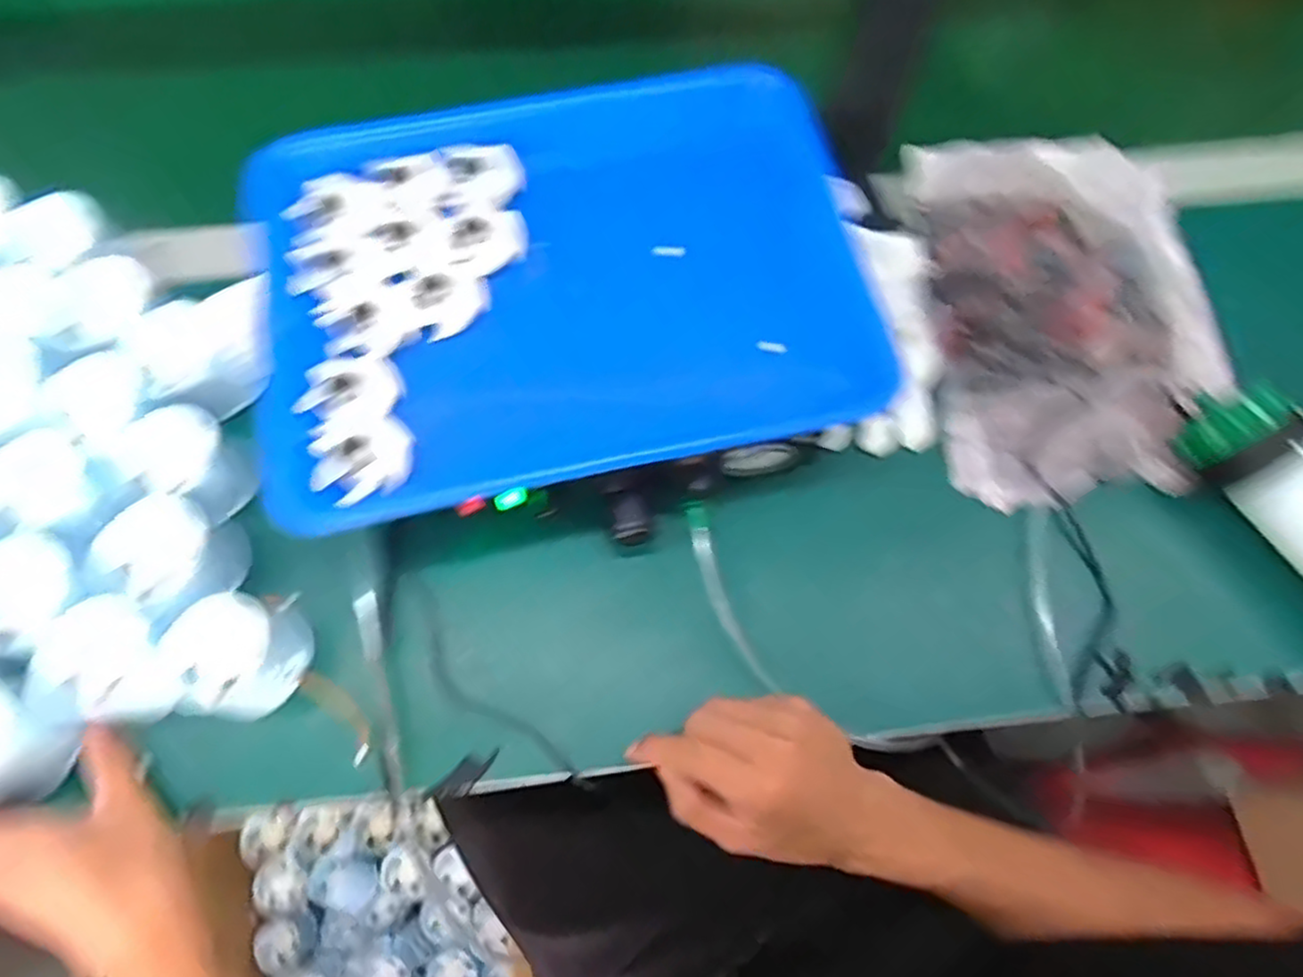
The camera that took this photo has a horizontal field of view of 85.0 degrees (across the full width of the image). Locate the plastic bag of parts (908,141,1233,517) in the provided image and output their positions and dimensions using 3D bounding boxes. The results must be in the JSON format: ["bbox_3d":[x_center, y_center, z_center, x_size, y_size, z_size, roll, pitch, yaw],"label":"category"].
[{"bbox_3d":[0.289,-0.125,0.491,0.203,0.035,0.271,-2,70,-2],"label":"plastic bag of parts"}]

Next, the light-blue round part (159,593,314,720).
[{"bbox_3d":[-0.223,0.090,0.386,0.054,0.050,0.059,0,70,-1],"label":"light-blue round part"}]

